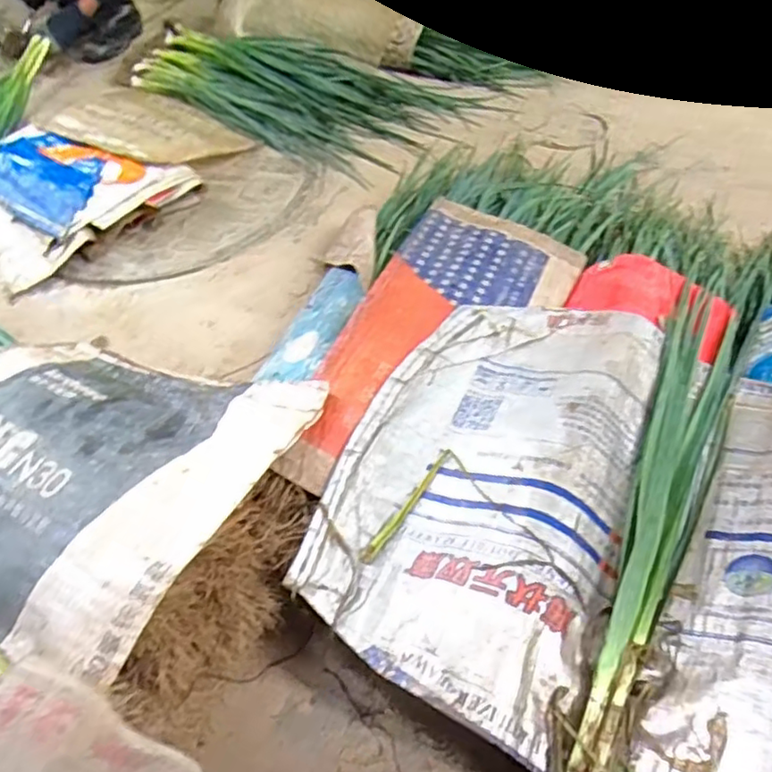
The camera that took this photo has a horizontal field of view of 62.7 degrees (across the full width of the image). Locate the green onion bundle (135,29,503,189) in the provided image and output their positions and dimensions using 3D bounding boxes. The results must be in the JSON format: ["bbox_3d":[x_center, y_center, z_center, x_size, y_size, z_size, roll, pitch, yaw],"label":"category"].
[{"bbox_3d":[-0.262,-0.758,1.561,0.881,0.073,0.427,25,56,22],"label":"green onion bundle"}]

